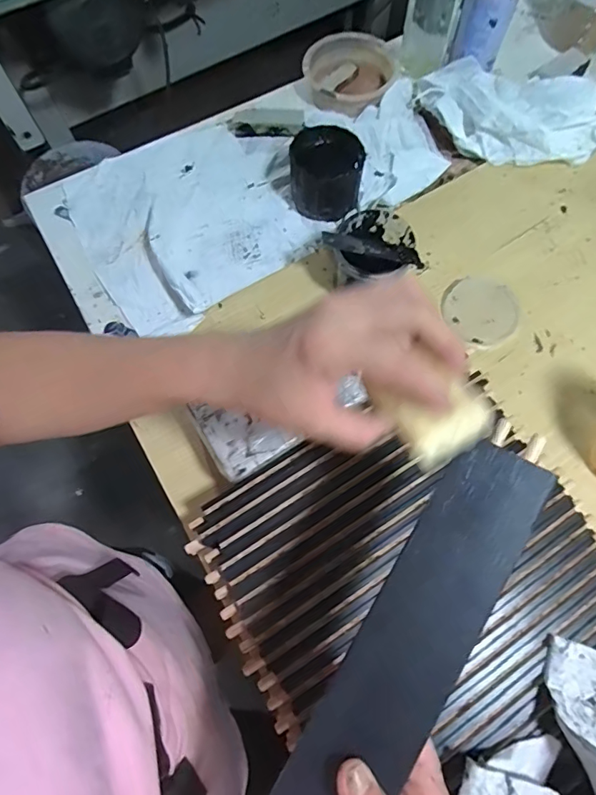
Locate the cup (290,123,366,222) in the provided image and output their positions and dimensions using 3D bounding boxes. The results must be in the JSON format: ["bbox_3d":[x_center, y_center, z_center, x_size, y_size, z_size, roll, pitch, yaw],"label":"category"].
[{"bbox_3d":[0.034,-0.270,0.576,0.091,0.064,0.094,7,71,4],"label":"cup"}]

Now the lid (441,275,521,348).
[{"bbox_3d":[0.207,-0.098,0.531,0.084,0.014,0.084,-1,70,1],"label":"lid"}]

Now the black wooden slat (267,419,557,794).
[{"bbox_3d":[0.051,0.150,0.253,0.055,0.009,0.293,30,83,12],"label":"black wooden slat"}]

